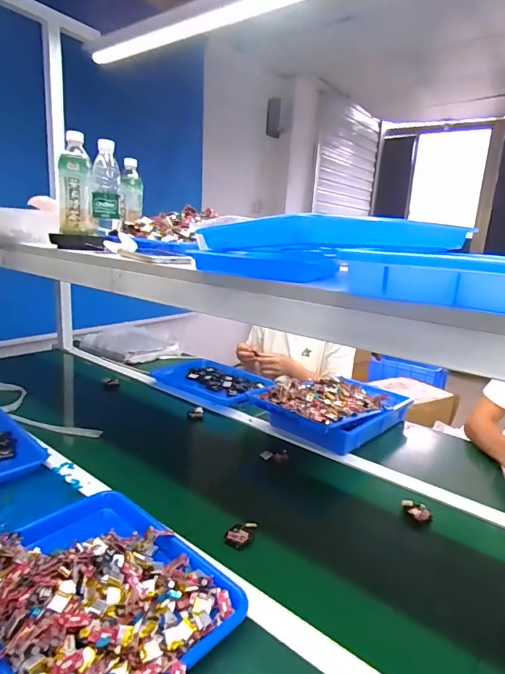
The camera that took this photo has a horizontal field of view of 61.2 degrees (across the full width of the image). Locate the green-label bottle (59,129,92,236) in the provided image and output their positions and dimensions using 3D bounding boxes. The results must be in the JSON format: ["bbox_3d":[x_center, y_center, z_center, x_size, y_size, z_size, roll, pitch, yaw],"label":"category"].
[{"bbox_3d":[-0.356,-0.306,0.857,0.059,0.192,0.058,-2,15,-21],"label":"green-label bottle"}]

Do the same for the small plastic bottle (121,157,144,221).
[{"bbox_3d":[-0.312,-0.378,1.109,0.052,0.156,0.070,0,14,-11],"label":"small plastic bottle"}]

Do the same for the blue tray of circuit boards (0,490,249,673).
[{"bbox_3d":[-0.194,0.313,0.539,0.340,0.057,0.259,15,18,41],"label":"blue tray of circuit boards"}]

